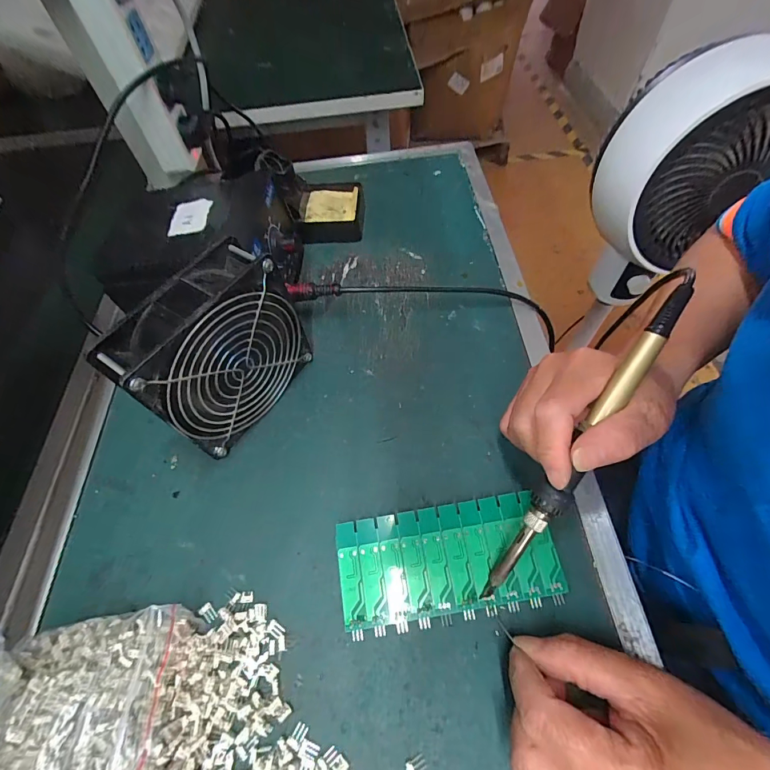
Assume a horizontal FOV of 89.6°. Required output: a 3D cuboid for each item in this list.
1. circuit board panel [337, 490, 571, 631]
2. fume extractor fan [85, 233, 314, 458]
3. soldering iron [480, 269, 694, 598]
[{"bbox_3d":[0.040,0.112,0.254,0.138,0.013,0.061,-9,59,-1],"label":"circuit board panel"},{"bbox_3d":[-0.115,-0.021,0.283,0.046,0.120,0.120,28,65,19],"label":"fume extractor fan"},{"bbox_3d":[0.112,0.037,0.222,0.017,0.016,0.213,31,97,20],"label":"soldering iron"}]

